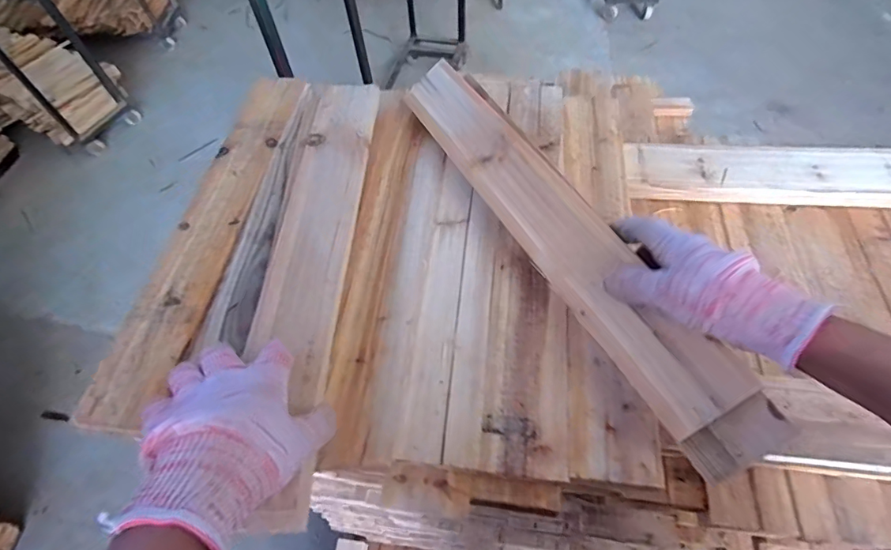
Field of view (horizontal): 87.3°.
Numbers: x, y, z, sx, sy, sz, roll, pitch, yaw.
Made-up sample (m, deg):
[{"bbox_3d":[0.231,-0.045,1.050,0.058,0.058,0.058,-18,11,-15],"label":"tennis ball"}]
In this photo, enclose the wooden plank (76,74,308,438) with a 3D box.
[{"bbox_3d":[-0.264,-0.068,0.538,0.080,0.022,0.481,3,56,6],"label":"wooden plank"}]

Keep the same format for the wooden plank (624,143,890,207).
[{"bbox_3d":[0.471,-0.129,0.579,0.477,0.023,0.084,4,67,9],"label":"wooden plank"}]

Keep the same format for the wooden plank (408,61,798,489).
[{"bbox_3d":[0.100,-0.059,0.464,0.075,0.018,0.517,-40,58,12],"label":"wooden plank"}]

